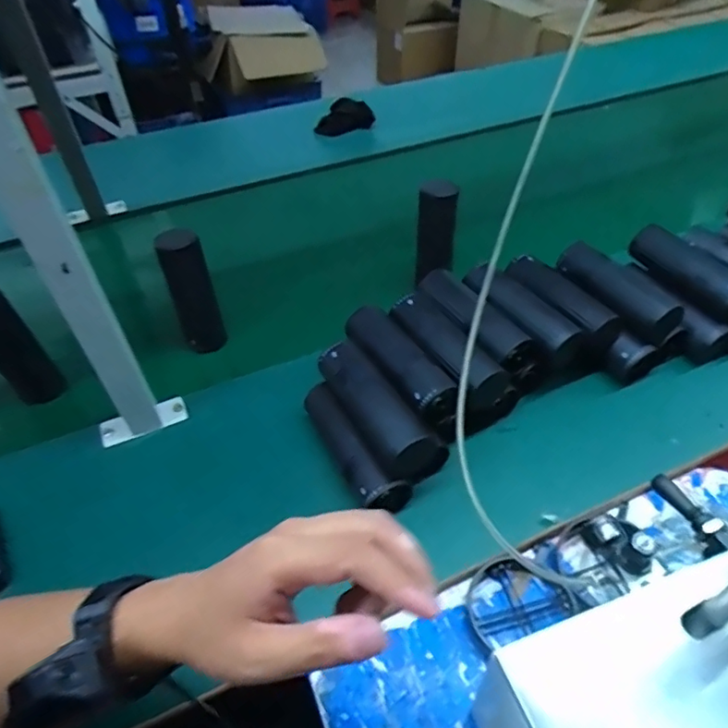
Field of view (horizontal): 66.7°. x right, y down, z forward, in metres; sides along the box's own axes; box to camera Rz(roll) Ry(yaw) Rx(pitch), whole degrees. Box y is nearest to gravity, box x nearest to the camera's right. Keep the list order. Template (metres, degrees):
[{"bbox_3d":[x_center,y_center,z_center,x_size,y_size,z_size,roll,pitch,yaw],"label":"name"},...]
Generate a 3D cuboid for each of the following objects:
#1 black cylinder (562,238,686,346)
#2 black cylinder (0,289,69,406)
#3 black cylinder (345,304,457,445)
[{"bbox_3d":[0.318,-0.093,0.705,0.055,0.050,0.156,-19,48,-15],"label":"black cylinder"},{"bbox_3d":[-0.405,-0.016,0.640,0.056,0.168,0.044,-35,54,-28],"label":"black cylinder"},{"bbox_3d":[0.040,0.001,0.610,0.057,0.049,0.173,-27,51,-22],"label":"black cylinder"}]

